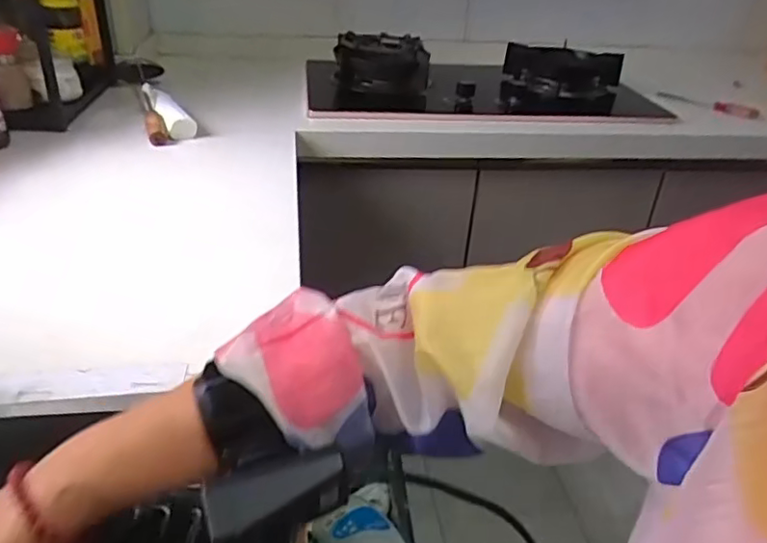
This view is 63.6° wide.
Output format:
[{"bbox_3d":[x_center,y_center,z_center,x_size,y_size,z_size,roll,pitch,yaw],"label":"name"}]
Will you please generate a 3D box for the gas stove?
[{"bbox_3d":[0.195,-0.431,1.339,0.695,0.114,0.429,-1,31,-8],"label":"gas stove"}]

